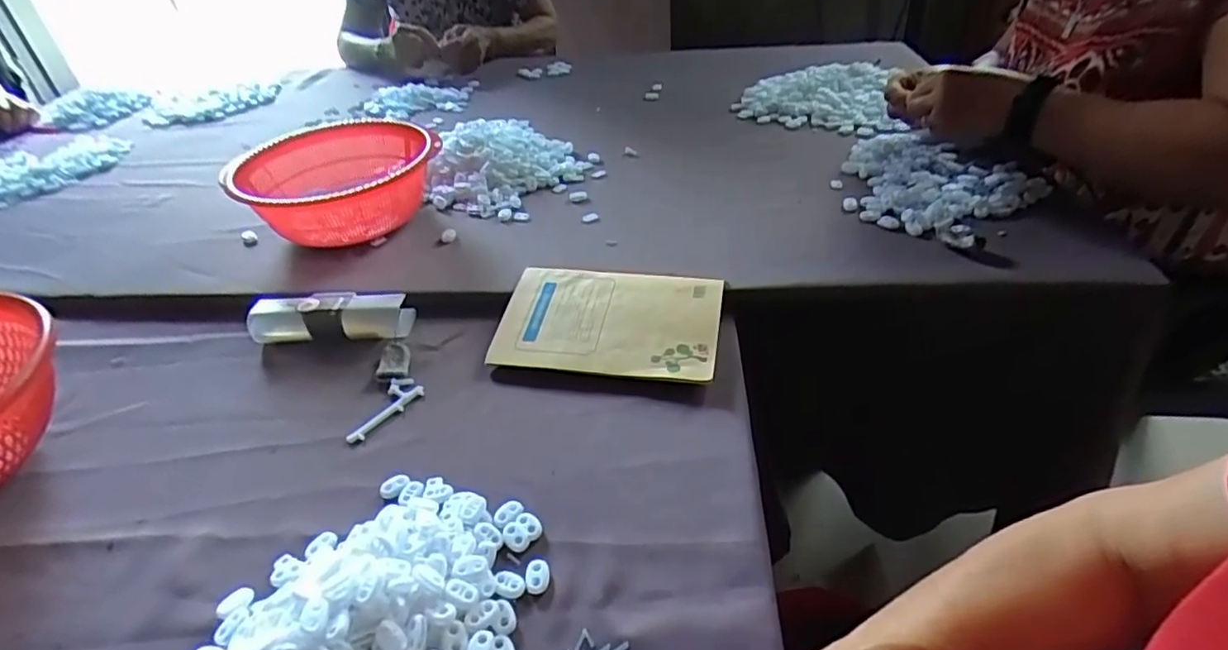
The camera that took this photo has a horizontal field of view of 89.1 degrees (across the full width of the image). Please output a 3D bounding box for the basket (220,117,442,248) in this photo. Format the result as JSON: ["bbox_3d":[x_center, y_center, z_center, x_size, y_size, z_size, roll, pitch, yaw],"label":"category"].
[{"bbox_3d":[-0.332,-0.167,0.775,0.224,0.101,0.229,9,41,17],"label":"basket"}]

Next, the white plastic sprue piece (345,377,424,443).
[{"bbox_3d":[-0.204,0.072,0.545,0.034,0.006,0.077,23,46,31],"label":"white plastic sprue piece"}]

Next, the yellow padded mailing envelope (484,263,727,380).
[{"bbox_3d":[-0.004,-0.006,0.590,0.201,0.011,0.131,5,46,12],"label":"yellow padded mailing envelope"}]

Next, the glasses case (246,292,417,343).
[{"bbox_3d":[-0.283,-0.009,0.627,0.157,0.037,0.048,-2,39,5],"label":"glasses case"}]

